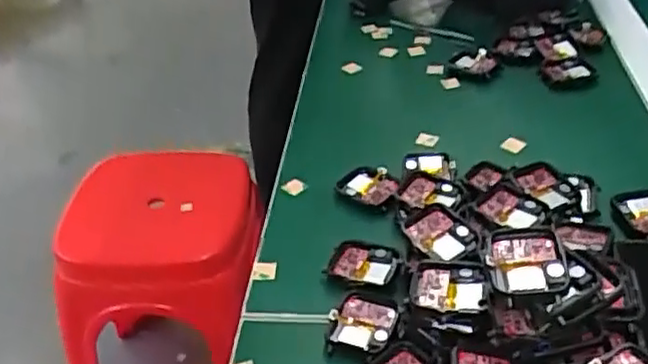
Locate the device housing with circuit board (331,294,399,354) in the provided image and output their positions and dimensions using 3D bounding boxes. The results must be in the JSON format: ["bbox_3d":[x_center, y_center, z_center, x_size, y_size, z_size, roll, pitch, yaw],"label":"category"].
[{"bbox_3d":[0.023,0.082,0.399,0.035,0.007,0.037,7,38,16],"label":"device housing with circuit board"}]

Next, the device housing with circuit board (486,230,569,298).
[{"bbox_3d":[0.101,0.041,0.345,0.036,0.012,0.039,2,39,4],"label":"device housing with circuit board"}]

